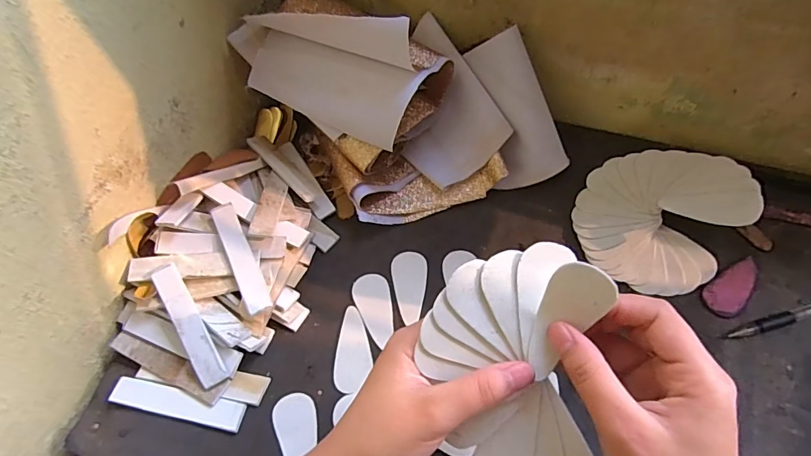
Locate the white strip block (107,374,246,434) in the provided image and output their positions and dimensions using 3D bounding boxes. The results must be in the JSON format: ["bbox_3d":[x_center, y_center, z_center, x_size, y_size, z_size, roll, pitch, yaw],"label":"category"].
[{"bbox_3d":[-0.177,0.135,0.346,0.106,0.006,0.020,9,60,9],"label":"white strip block"}]

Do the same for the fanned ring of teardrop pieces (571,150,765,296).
[{"bbox_3d":[0.218,-0.019,0.386,0.120,0.061,0.125,-2,59,3],"label":"fanned ring of teardrop pieces"}]

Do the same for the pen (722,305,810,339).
[{"bbox_3d":[0.334,0.063,0.359,0.159,0.011,0.010,-15,60,-5],"label":"pen"}]

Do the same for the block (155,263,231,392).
[{"bbox_3d":[-0.173,0.077,0.359,0.019,0.007,0.105,-29,76,-13],"label":"block"}]

